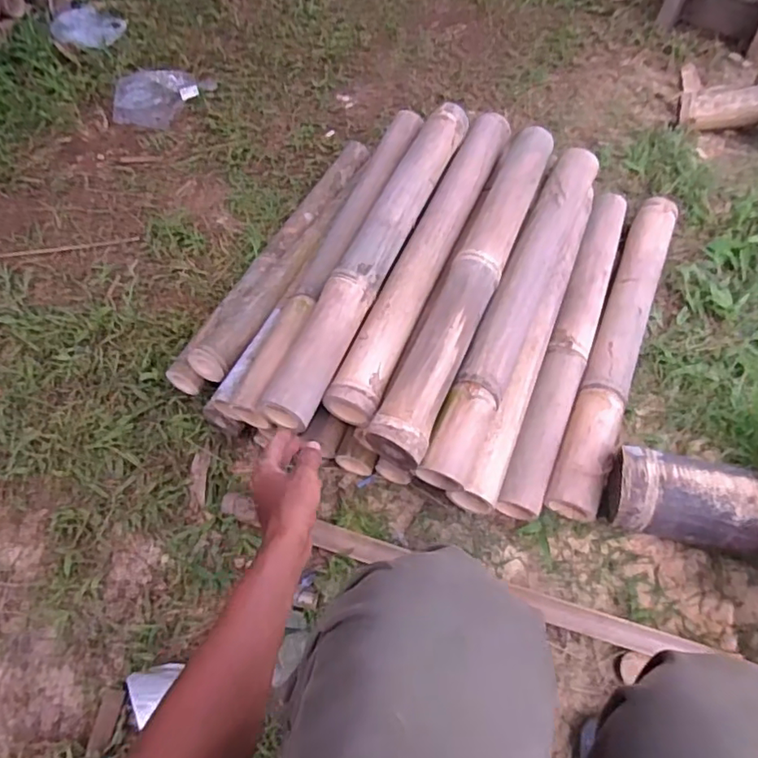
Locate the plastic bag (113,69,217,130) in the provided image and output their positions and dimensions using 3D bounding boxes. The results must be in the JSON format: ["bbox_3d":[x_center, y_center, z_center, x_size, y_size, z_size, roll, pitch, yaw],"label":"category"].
[{"bbox_3d":[-0.481,-0.638,1.284,0.224,0.048,0.153,-13,55,-6],"label":"plastic bag"}]

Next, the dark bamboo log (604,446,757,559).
[{"bbox_3d":[0.500,0.182,0.677,0.431,0.091,0.098,12,56,11],"label":"dark bamboo log"}]

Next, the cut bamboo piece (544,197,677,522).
[{"bbox_3d":[0.372,-0.064,0.881,0.071,0.066,0.604,19,58,16],"label":"cut bamboo piece"}]

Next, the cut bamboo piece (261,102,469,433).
[{"bbox_3d":[-0.001,-0.194,0.808,0.072,0.051,0.589,19,62,13],"label":"cut bamboo piece"}]

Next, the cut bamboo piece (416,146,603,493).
[{"bbox_3d":[0.203,-0.120,0.810,0.071,0.072,0.600,19,58,16],"label":"cut bamboo piece"}]

